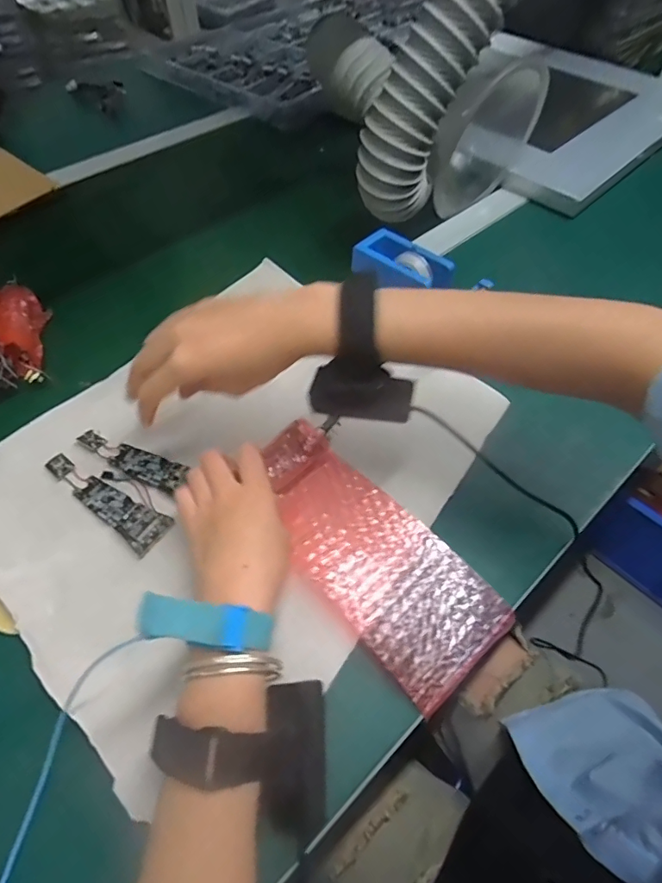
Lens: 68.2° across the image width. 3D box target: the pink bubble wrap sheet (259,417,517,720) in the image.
[{"bbox_3d":[0.026,0.075,0.359,0.093,0.022,0.211,-33,67,-20],"label":"pink bubble wrap sheet"}]

